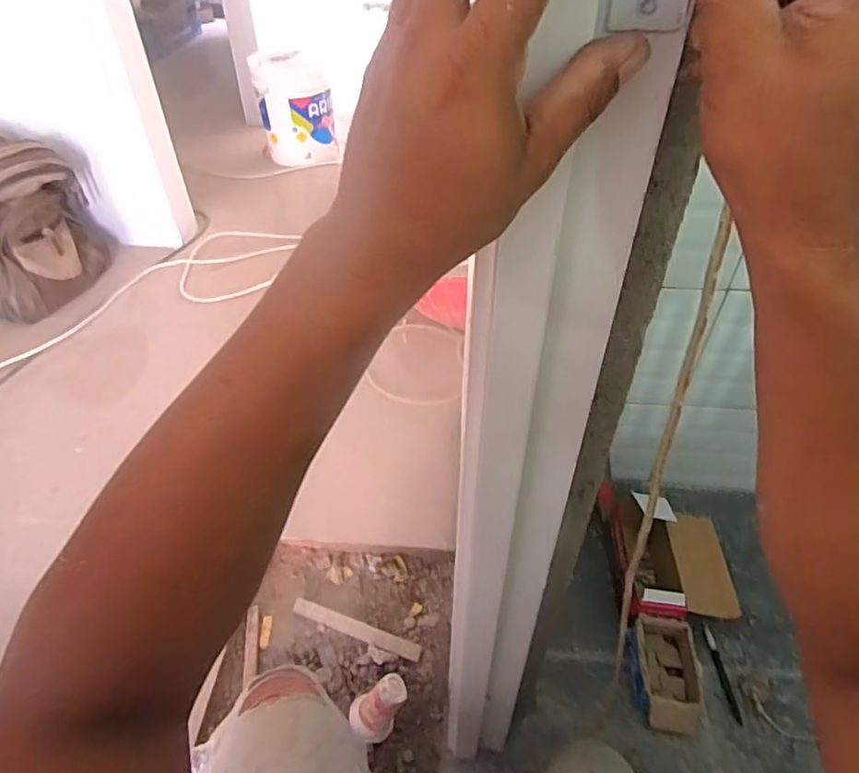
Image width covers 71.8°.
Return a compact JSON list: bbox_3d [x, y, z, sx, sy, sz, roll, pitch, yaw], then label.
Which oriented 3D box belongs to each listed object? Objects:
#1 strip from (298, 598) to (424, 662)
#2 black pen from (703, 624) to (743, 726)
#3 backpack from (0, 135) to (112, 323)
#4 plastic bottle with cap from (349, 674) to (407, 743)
[{"bbox_3d":[-0.124,0.408,1.002,0.234,0.012,0.031,15,46,15],"label":"strip"},{"bbox_3d":[0.459,0.446,0.931,0.015,0.013,0.148,-1,44,-1],"label":"black pen"},{"bbox_3d":[-1.086,-0.416,1.521,0.316,0.387,0.364,1,44,1],"label":"backpack"},{"bbox_3d":[-0.074,0.461,0.863,0.057,0.110,0.056,21,21,-9],"label":"plastic bottle with cap"}]

